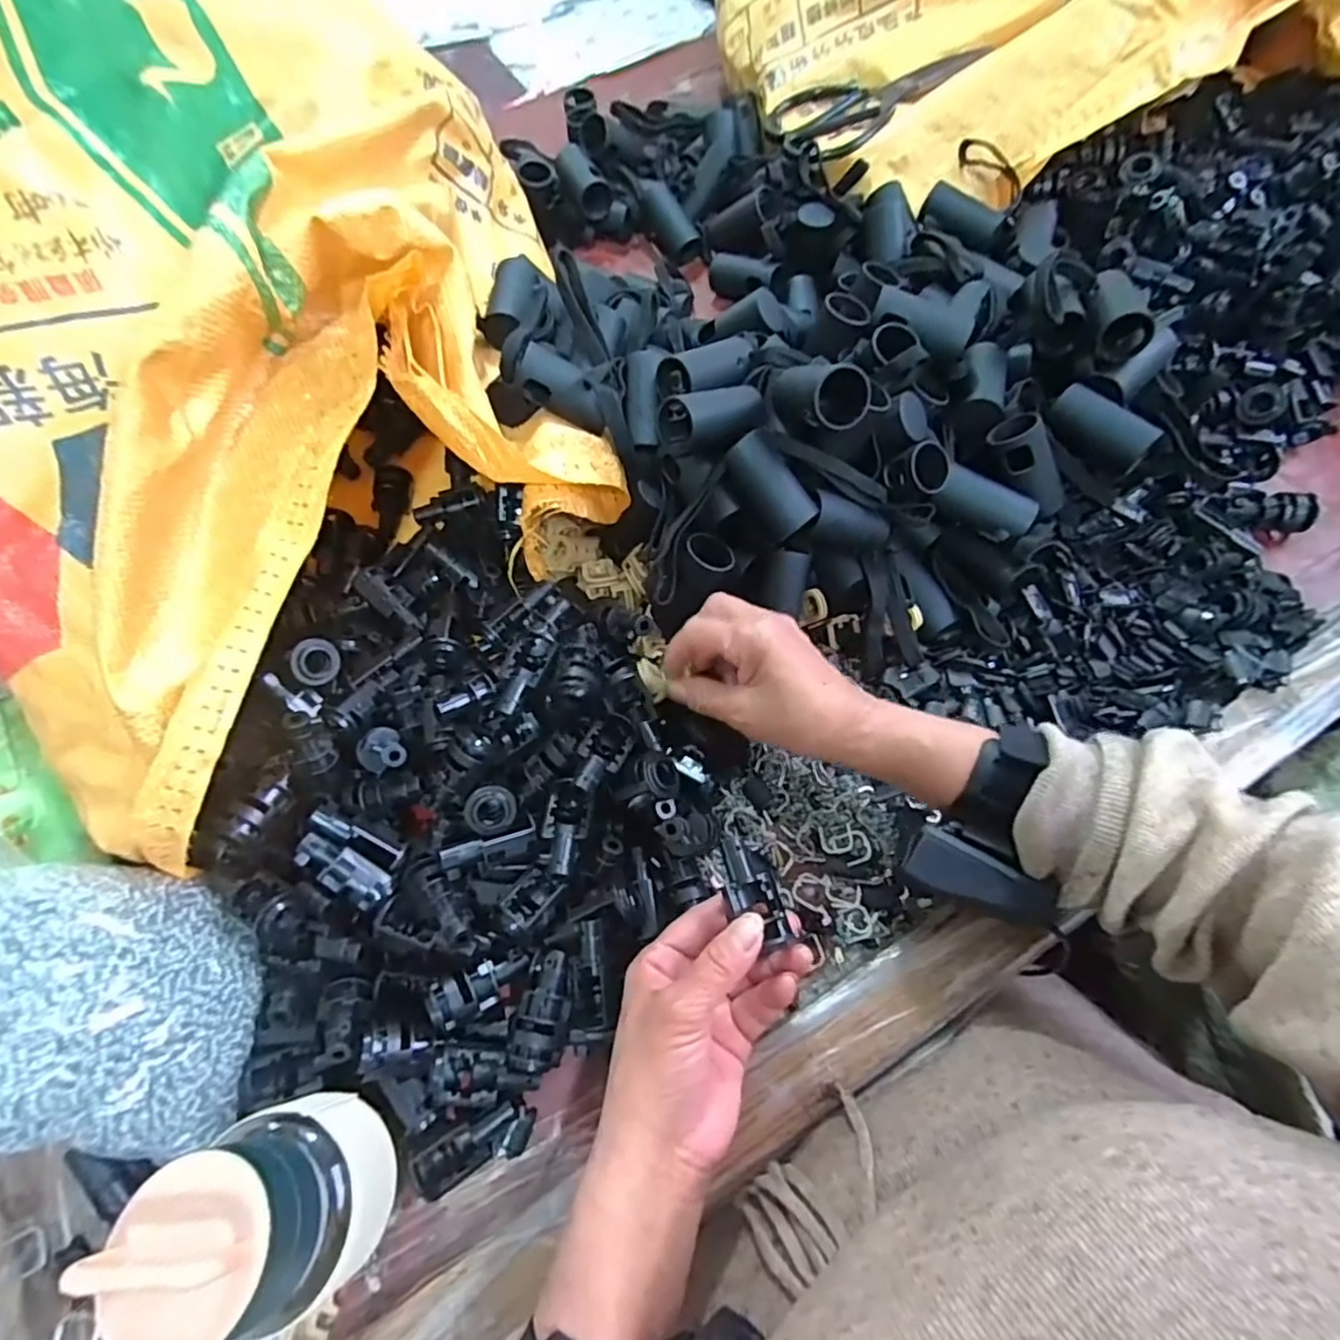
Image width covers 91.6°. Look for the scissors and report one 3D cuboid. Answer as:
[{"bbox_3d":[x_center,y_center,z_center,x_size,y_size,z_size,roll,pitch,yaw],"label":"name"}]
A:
[{"bbox_3d":[0.177,-0.492,0.564,0.176,0.019,0.082,-15,73,9],"label":"scissors"}]

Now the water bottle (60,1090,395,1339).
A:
[{"bbox_3d":[-0.160,0.217,0.261,0.071,0.109,0.069,0,72,-1],"label":"water bottle"}]

